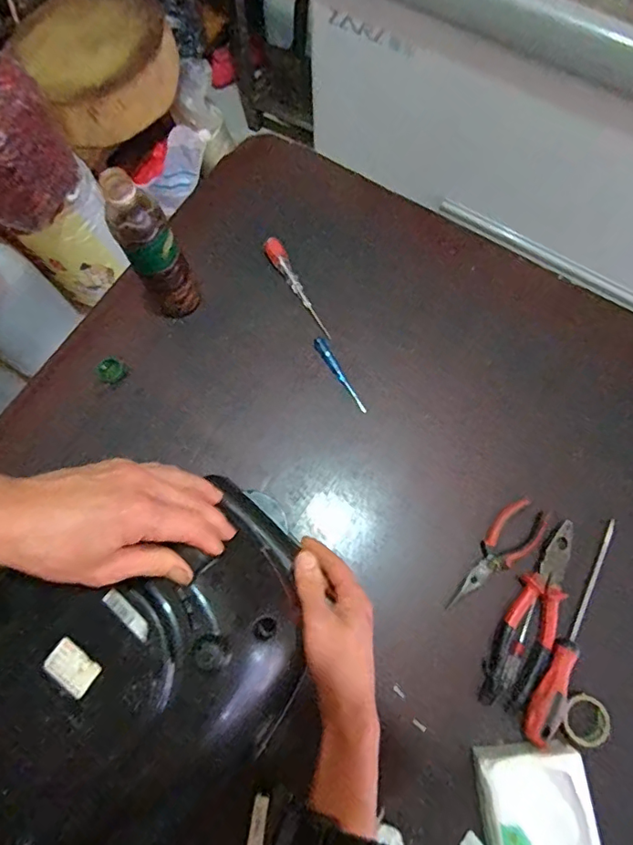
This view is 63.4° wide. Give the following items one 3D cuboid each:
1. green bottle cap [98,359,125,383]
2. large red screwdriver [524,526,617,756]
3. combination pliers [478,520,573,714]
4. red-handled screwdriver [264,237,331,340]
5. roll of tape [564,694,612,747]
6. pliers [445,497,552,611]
[{"bbox_3d":[-0.265,-0.067,0.660,0.032,0.007,0.030,0,73,1],"label":"green bottle cap"},{"bbox_3d":[0.281,0.218,0.545,0.028,0.026,0.247,31,76,10],"label":"large red screwdriver"},{"bbox_3d":[0.236,0.207,0.551,0.053,0.021,0.202,26,76,9],"label":"combination pliers"},{"bbox_3d":[-0.029,-0.181,0.690,0.026,0.019,0.156,-25,74,-6],"label":"red-handled screwdriver"},{"bbox_3d":[0.277,0.305,0.525,0.047,0.012,0.041,-25,74,-6],"label":"roll of tape"},{"bbox_3d":[0.204,0.151,0.579,0.048,0.017,0.152,39,78,12],"label":"pliers"}]

